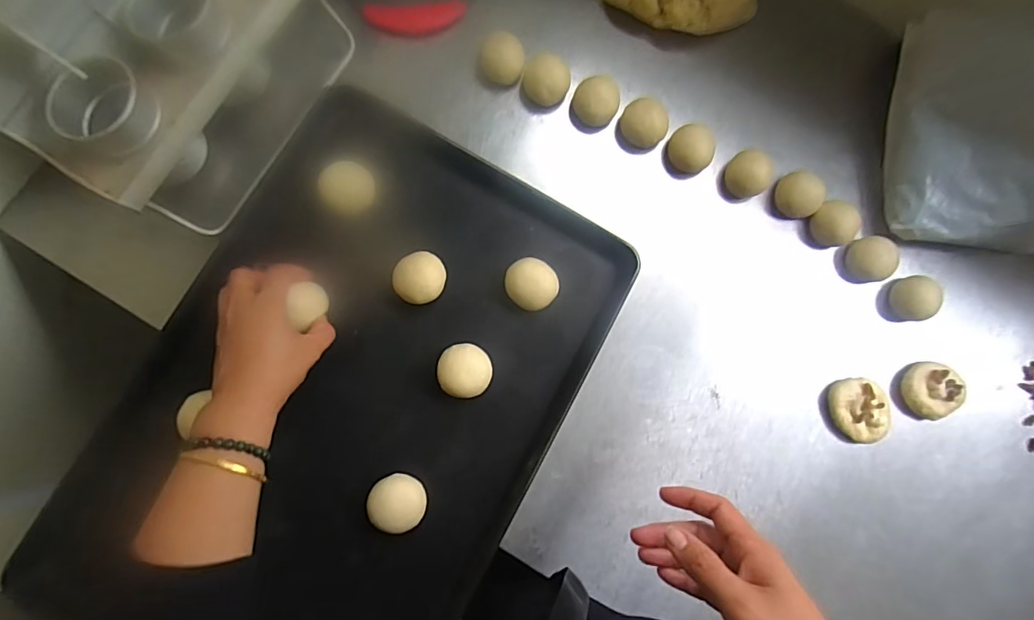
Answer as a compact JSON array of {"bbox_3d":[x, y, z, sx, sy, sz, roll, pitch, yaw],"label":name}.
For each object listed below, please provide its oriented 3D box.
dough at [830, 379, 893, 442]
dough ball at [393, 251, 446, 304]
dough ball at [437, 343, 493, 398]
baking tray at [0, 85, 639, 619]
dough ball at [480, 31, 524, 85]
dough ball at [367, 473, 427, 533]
[{"bbox_3d":[0.408,0.118,0.570,0.066,0.024,0.073,-9,85,-6],"label":"dough"},{"bbox_3d":[-0.106,-0.035,0.530,0.053,0.036,0.056,0,84,-5],"label":"dough ball"},{"bbox_3d":[-0.056,0.066,0.529,0.056,0.031,0.055,0,84,-5],"label":"dough ball"},{"bbox_3d":[-0.172,0.100,0.510,0.408,0.032,0.614,29,83,-1],"label":"baking tray"},{"bbox_3d":[-0.016,-0.292,0.574,0.056,0.049,0.049,4,84,-4],"label":"dough ball"},{"bbox_3d":[-0.123,0.201,0.506,0.062,0.035,0.057,30,83,-1],"label":"dough ball"}]

